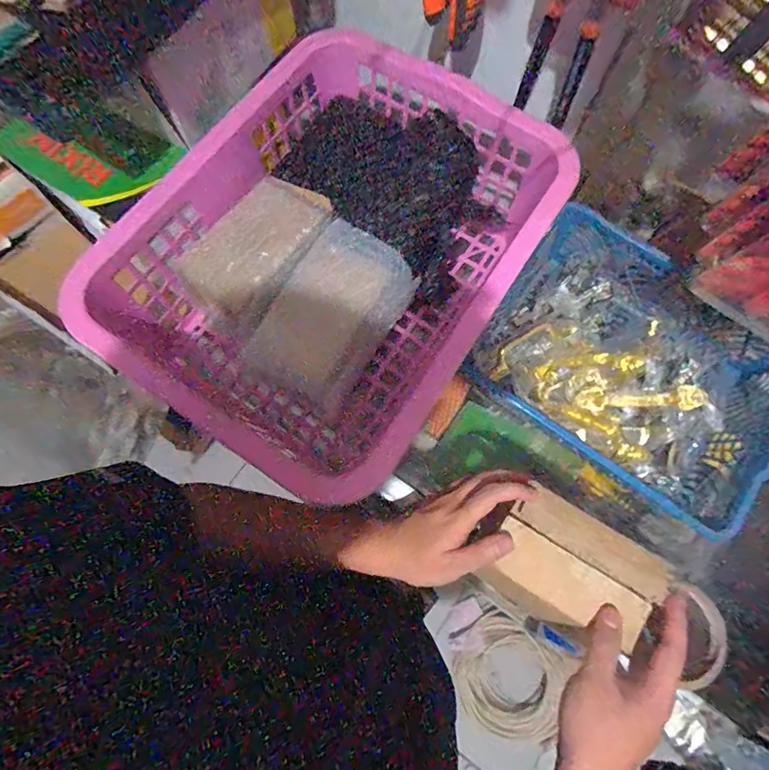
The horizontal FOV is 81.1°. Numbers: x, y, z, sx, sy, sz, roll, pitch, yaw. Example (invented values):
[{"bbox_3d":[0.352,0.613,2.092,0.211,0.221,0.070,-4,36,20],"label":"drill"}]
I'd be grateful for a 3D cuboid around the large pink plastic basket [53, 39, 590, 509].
[{"bbox_3d":[-0.048,-0.121,0.500,0.307,0.226,0.444,36,75,10],"label":"large pink plastic basket"}]

